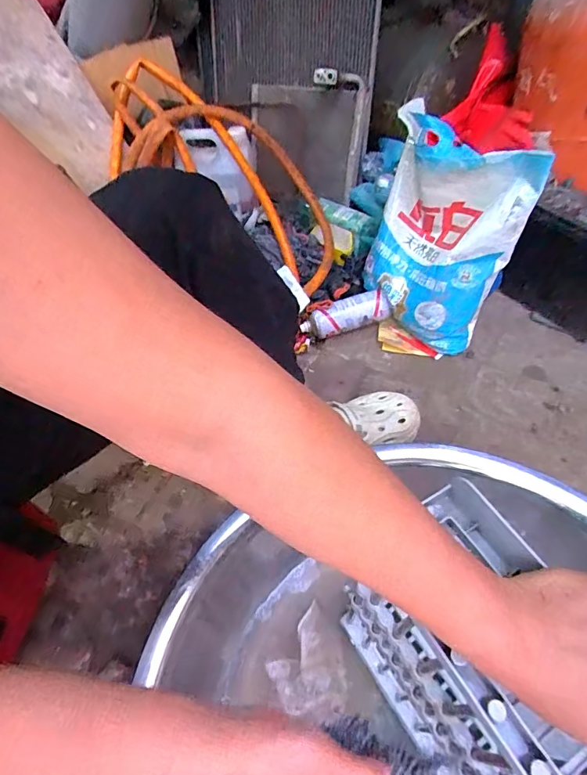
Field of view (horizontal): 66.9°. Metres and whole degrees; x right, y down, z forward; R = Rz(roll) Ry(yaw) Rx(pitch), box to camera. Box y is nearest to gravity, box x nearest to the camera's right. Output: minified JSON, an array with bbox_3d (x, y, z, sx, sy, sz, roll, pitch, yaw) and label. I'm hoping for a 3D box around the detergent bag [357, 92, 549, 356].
[{"bbox_3d":[0.247,-0.248,0.800,0.260,0.358,0.112,35,61,29],"label":"detergent bag"}]

